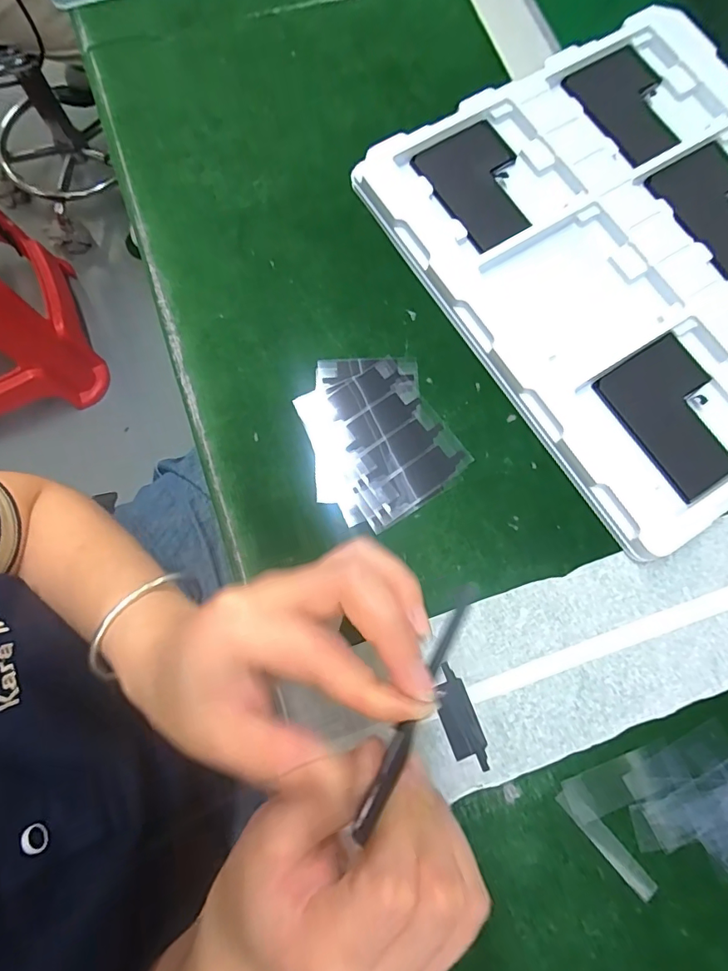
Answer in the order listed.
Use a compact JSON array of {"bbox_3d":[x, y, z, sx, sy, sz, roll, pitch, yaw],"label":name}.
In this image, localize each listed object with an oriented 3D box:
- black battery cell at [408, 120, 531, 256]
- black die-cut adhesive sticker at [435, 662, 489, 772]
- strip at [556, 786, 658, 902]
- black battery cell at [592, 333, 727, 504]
[{"bbox_3d":[0.081,-0.208,0.336,0.064,0.008,0.086,-31,81,-7],"label":"black battery cell"},{"bbox_3d":[0.052,0.127,0.265,0.018,0.004,0.055,-20,79,-5],"label":"black die-cut adhesive sticker"},{"bbox_3d":[0.126,0.186,0.252,0.011,0.004,0.062,-40,82,-8],"label":"strip"},{"bbox_3d":[0.193,-0.042,0.299,0.063,0.006,0.089,-31,81,-7],"label":"black battery cell"}]

